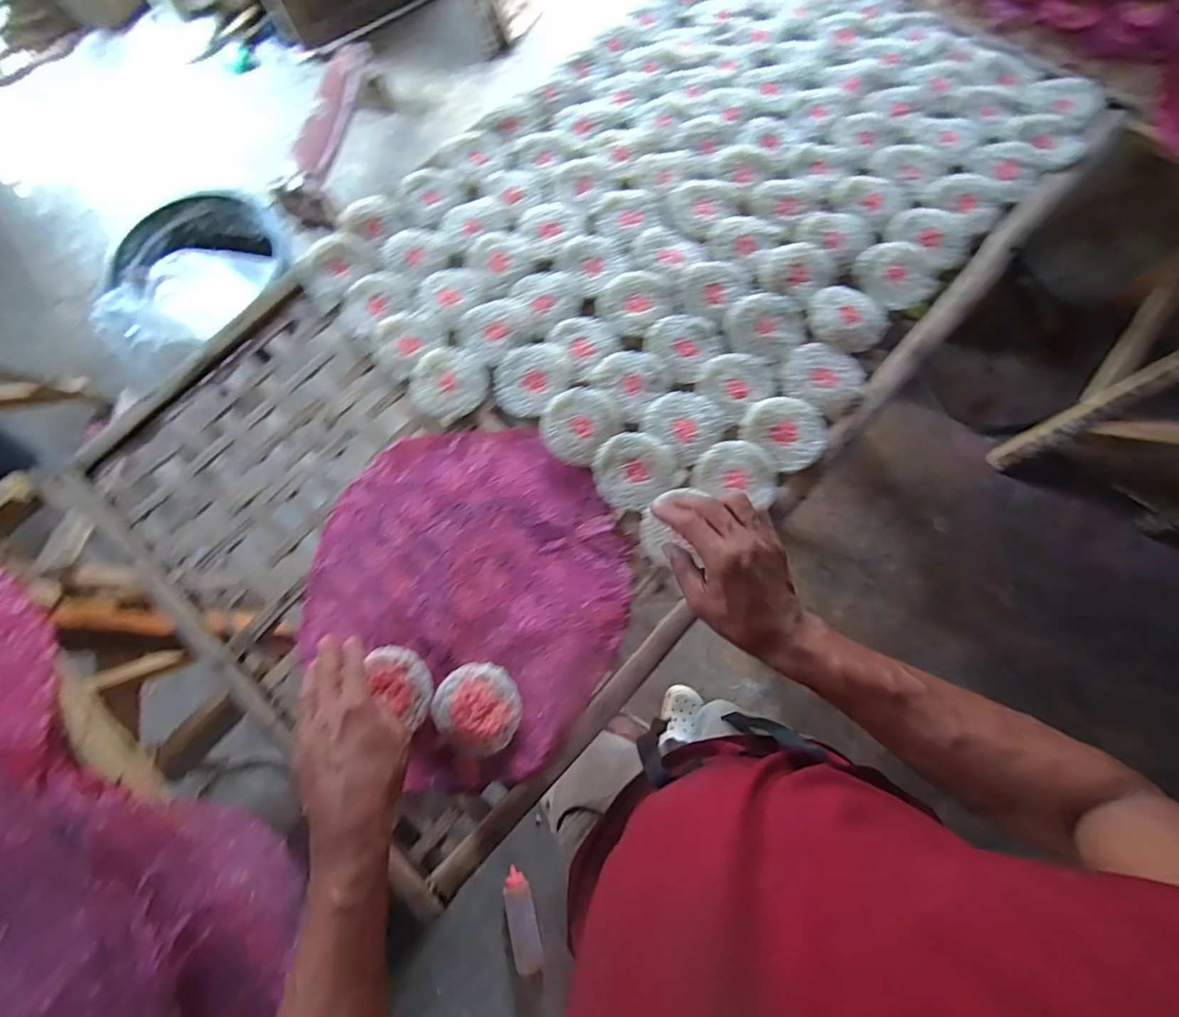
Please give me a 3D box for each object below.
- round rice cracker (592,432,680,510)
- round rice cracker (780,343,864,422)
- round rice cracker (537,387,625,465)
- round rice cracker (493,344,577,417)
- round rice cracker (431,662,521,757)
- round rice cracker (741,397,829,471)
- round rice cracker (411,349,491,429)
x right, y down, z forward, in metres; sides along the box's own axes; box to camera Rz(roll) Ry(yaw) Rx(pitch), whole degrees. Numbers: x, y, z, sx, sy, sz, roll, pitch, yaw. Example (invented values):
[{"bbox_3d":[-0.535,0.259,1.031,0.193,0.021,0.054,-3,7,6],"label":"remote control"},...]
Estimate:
[{"bbox_3d":[0.046,-0.037,0.536,0.081,0.015,0.073,9,74,2],"label":"round rice cracker"},{"bbox_3d":[0.244,-0.135,0.552,0.070,0.017,0.081,-43,74,-12],"label":"round rice cracker"},{"bbox_3d":[-0.010,-0.088,0.550,0.073,0.010,0.078,-1,71,2],"label":"round rice cracker"},{"bbox_3d":[-0.061,-0.140,0.568,0.084,0.008,0.076,-43,74,-12],"label":"round rice cracker"},{"bbox_3d":[-0.104,0.183,0.496,0.080,0.013,0.073,22,75,6],"label":"round rice cracker"},{"bbox_3d":[0.200,-0.079,0.536,0.069,0.009,0.079,-37,73,-10],"label":"round rice cracker"},{"bbox_3d":[-0.152,-0.135,0.574,0.081,0.009,0.082,-1,71,2],"label":"round rice cracker"}]

